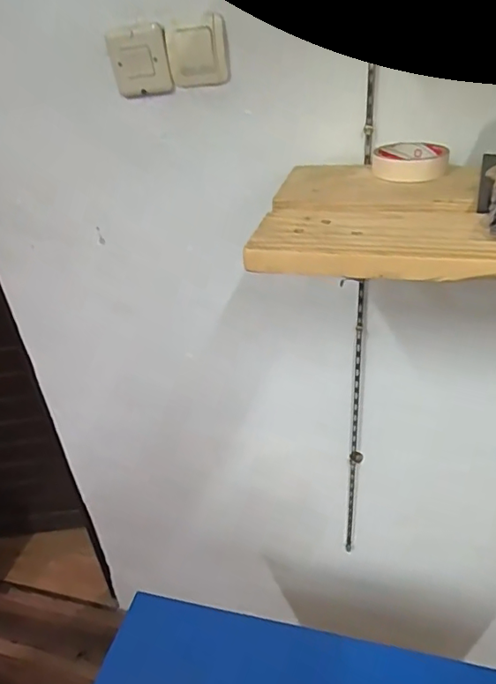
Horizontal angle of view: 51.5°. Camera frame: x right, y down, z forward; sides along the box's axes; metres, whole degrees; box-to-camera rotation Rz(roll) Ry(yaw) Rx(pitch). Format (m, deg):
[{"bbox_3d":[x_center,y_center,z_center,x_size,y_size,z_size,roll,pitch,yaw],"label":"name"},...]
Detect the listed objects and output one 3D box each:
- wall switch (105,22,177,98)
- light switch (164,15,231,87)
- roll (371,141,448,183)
[{"bbox_3d":[-0.143,-0.368,0.678,0.079,0.083,0.014,-5,32,16],"label":"wall switch"},{"bbox_3d":[-0.063,-0.369,0.661,0.081,0.079,0.022,0,45,20],"label":"light switch"},{"bbox_3d":[0.193,-0.216,0.614,0.084,0.025,0.084,-4,32,3],"label":"roll"}]

